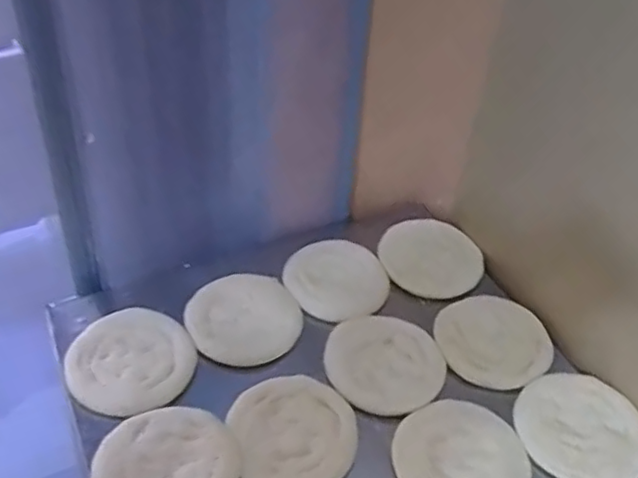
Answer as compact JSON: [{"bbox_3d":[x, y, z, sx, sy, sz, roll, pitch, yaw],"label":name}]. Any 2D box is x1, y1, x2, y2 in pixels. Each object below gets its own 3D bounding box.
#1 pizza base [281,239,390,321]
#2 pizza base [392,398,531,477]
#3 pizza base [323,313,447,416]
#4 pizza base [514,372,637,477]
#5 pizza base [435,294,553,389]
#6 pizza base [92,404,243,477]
[{"bbox_3d":[0.023,0.059,0.947,0.136,0.020,0.128,-24,73,-19],"label":"pizza base"},{"bbox_3d":[0.159,0.245,0.746,0.140,0.018,0.147,2,41,-2],"label":"pizza base"},{"bbox_3d":[0.083,0.153,0.847,0.149,0.020,0.144,-4,41,-9],"label":"pizza base"},{"bbox_3d":[0.311,0.220,0.783,0.147,0.011,0.150,3,40,-1],"label":"pizza base"},{"bbox_3d":[0.234,0.132,0.888,0.145,0.015,0.156,5,41,2],"label":"pizza base"},{"bbox_3d":[-0.164,0.246,0.714,0.148,0.014,0.148,2,45,-2],"label":"pizza base"}]

